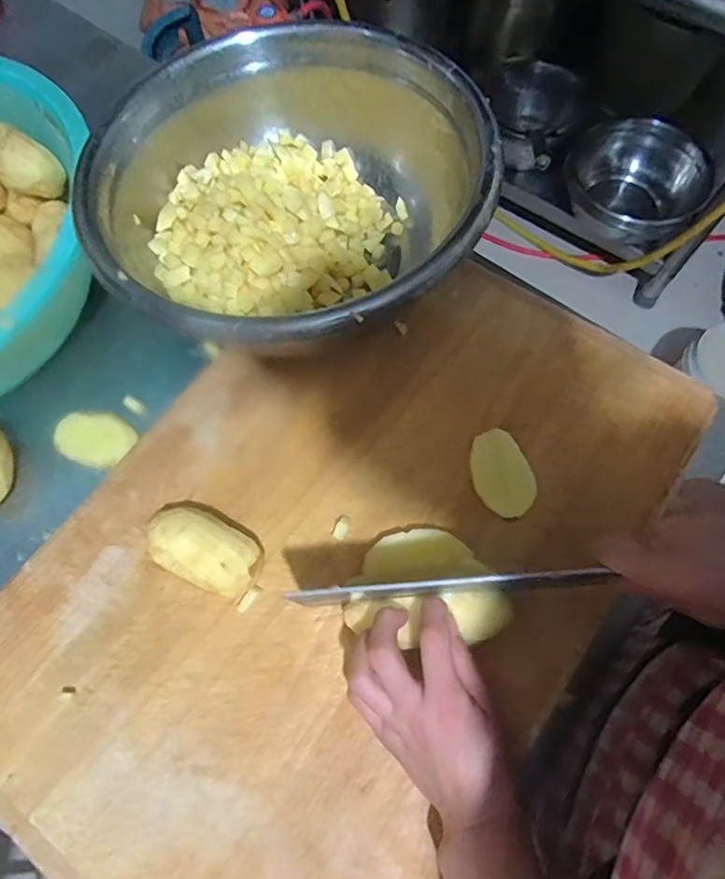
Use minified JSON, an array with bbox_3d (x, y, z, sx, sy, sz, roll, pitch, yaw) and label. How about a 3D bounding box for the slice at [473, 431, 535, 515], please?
[{"bbox_3d":[0.111,0.027,0.435,0.044,0.006,0.069,-20,70,-5],"label":"slice"}]

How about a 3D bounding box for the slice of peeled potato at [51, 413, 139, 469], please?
[{"bbox_3d":[-0.239,-0.001,0.485,0.069,0.015,0.046,14,70,8],"label":"slice of peeled potato"}]

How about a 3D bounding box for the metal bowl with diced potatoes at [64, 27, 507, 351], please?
[{"bbox_3d":[-0.067,-0.197,0.471,0.329,0.124,0.310,-1,69,2],"label":"metal bowl with diced potatoes"}]

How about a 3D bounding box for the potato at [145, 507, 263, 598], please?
[{"bbox_3d":[-0.118,0.084,0.411,0.079,0.042,0.047,25,72,11],"label":"potato"}]

